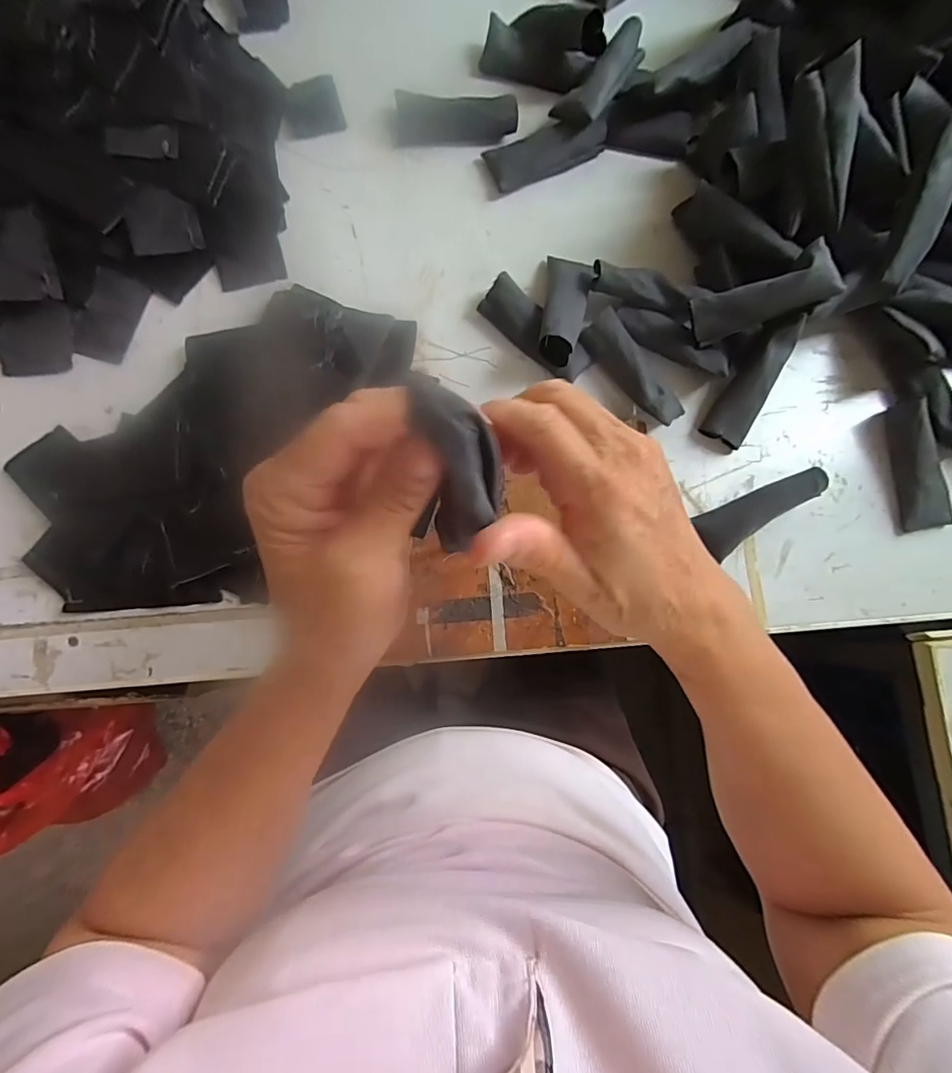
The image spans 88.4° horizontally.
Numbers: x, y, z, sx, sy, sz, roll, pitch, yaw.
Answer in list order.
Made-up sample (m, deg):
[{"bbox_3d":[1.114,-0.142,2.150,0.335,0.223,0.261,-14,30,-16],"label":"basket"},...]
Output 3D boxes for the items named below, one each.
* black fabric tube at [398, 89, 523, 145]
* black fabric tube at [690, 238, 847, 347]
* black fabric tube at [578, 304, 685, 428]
[{"bbox_3d":[-0.017,-0.372,0.435,0.106,0.021,0.037,0,83,-2],"label":"black fabric tube"},{"bbox_3d":[0.219,-0.184,0.375,0.101,0.034,0.036,-17,83,15],"label":"black fabric tube"},{"bbox_3d":[0.129,-0.135,0.402,0.032,0.023,0.102,-38,86,-6],"label":"black fabric tube"}]

